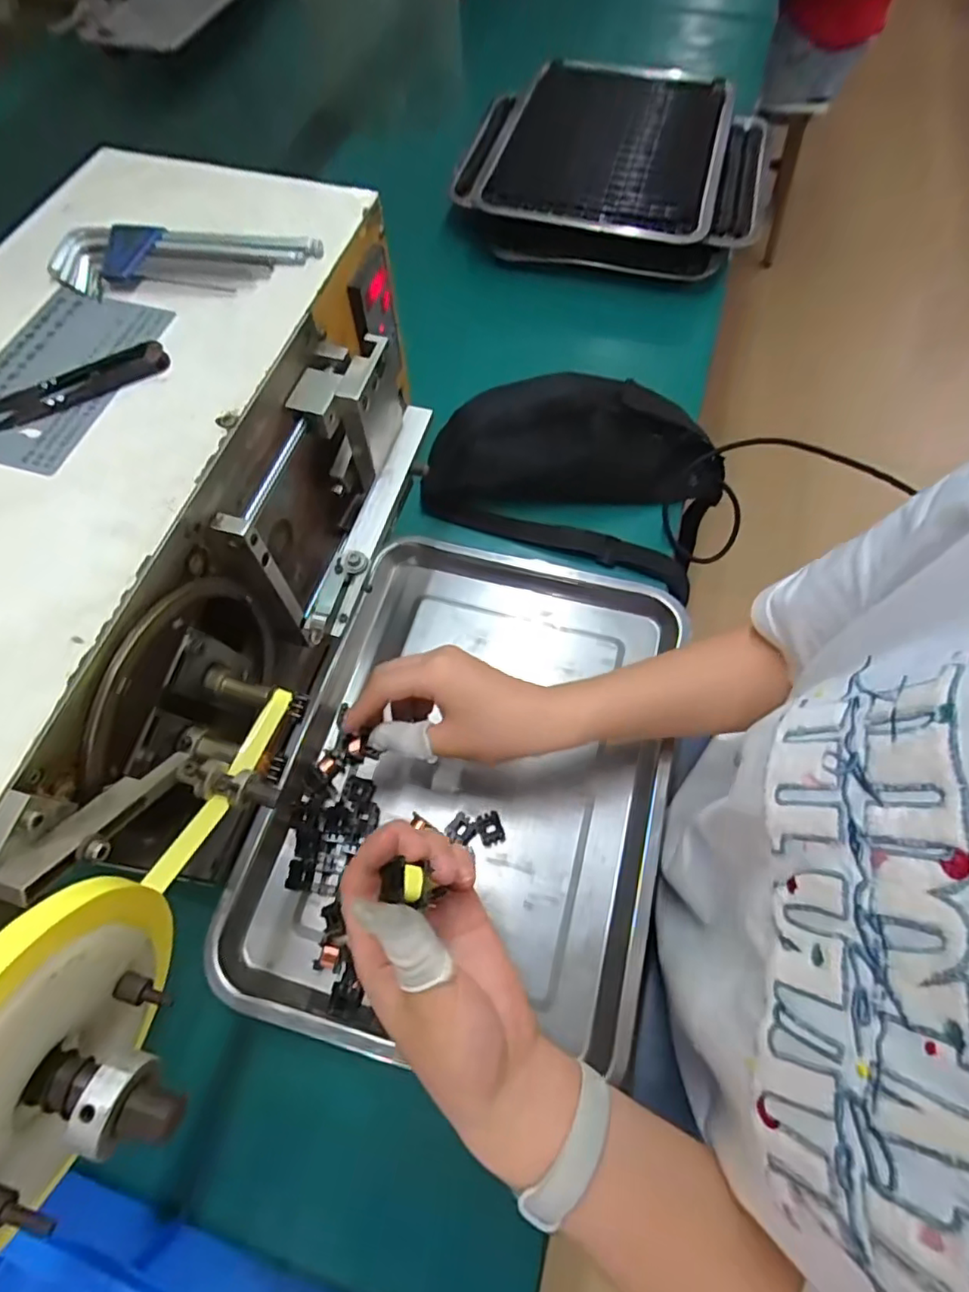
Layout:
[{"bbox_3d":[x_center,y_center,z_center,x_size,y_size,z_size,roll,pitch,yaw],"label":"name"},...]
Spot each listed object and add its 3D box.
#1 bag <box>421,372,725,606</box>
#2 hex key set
[{"bbox_3d":[0.093,-0.178,0.567,0.269,0.076,0.173,21,66,10],"label":"bag"},{"bbox_3d":[-0.183,-0.237,0.365,0.158,0.010,0.055,-2,64,-1],"label":"hex key set"}]

